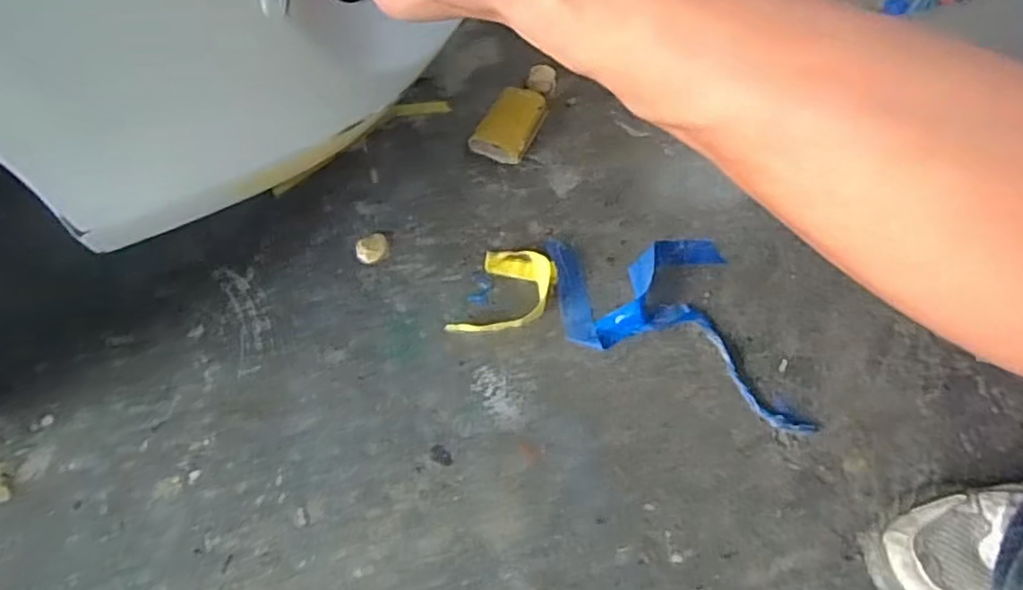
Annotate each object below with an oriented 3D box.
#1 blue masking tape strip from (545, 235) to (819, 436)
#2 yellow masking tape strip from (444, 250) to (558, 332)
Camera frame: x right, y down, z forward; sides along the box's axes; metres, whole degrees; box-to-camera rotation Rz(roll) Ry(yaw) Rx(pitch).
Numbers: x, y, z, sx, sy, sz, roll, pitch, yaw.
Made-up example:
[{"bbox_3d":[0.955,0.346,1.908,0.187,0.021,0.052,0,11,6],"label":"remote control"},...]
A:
[{"bbox_3d":[0.141,0.029,0.555,0.182,0.022,0.206,-8,64,-3],"label":"blue masking tape strip"},{"bbox_3d":[-0.004,0.001,0.576,0.073,0.014,0.098,19,66,11],"label":"yellow masking tape strip"}]

